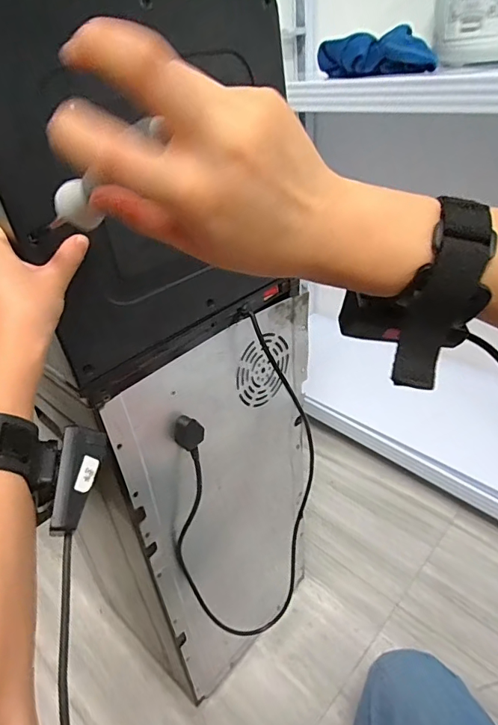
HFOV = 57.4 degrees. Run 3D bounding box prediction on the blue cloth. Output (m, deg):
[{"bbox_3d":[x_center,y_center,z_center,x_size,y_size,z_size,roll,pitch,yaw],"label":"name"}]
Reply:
[{"bbox_3d":[0.246,-0.588,0.865,0.219,0.064,0.121,10,38,17],"label":"blue cloth"}]

